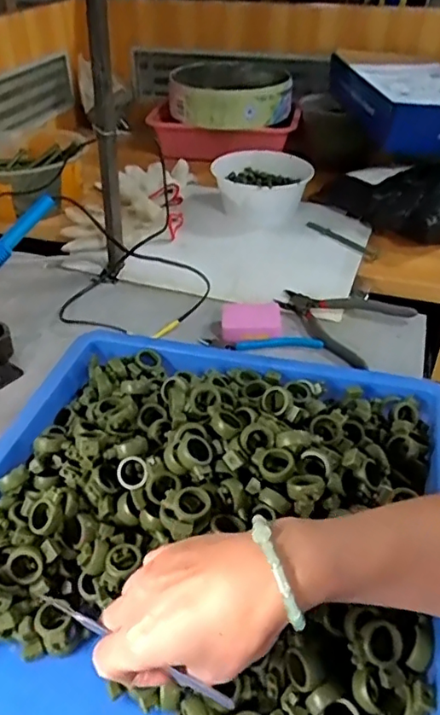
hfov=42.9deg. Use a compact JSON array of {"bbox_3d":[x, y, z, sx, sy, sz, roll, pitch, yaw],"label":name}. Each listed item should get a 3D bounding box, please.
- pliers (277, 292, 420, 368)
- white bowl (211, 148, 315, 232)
[{"bbox_3d":[0.151,-0.053,0.743,0.166,0.024,0.145,28,46,31],"label":"pliers"},{"bbox_3d":[0.072,-0.300,0.988,0.162,0.067,0.191,11,39,14],"label":"white bowl"}]

